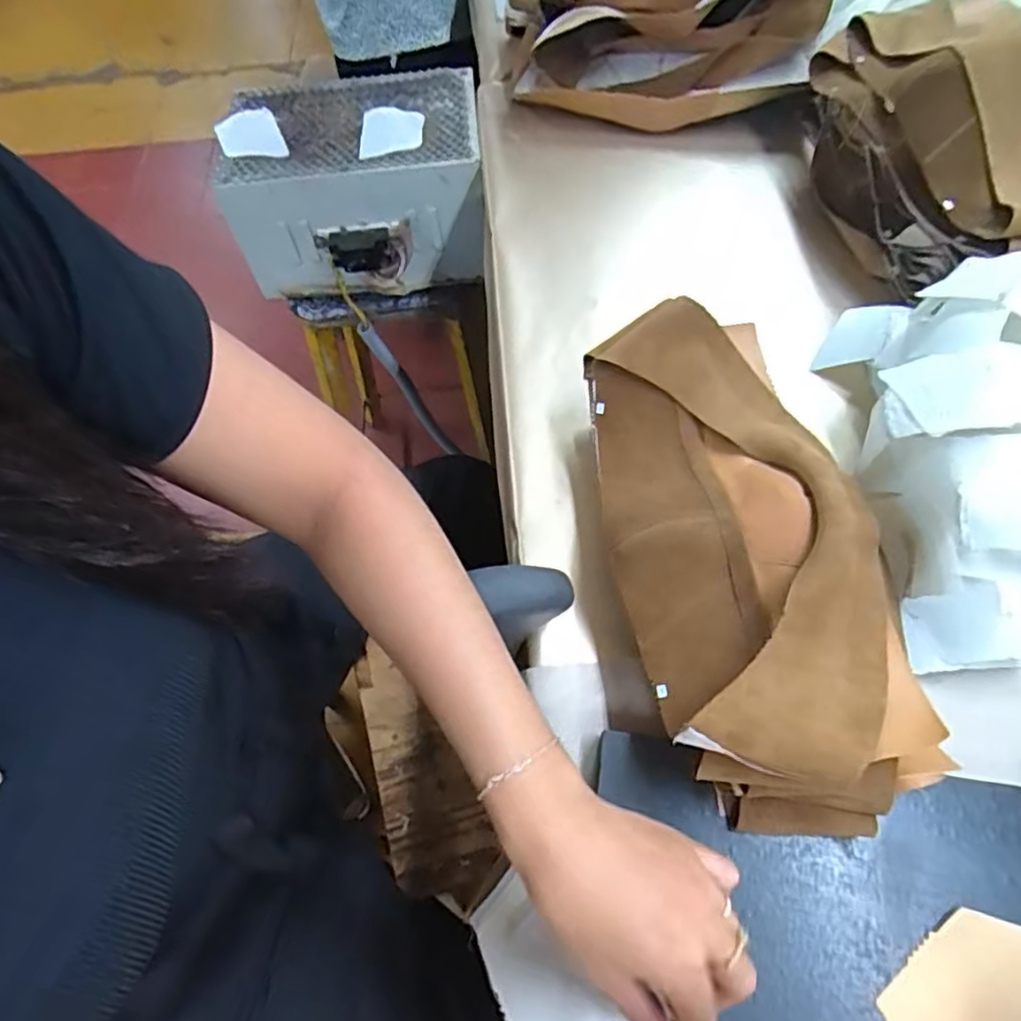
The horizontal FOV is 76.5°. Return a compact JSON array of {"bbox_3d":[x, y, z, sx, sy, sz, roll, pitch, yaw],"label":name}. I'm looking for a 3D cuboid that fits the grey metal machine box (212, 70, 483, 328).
[{"bbox_3d":[-0.189,-0.399,0.827,0.299,0.170,0.231,-6,61,-1],"label":"grey metal machine box"}]

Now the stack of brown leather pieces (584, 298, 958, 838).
[{"bbox_3d":[0.139,0.014,0.419,0.146,0.081,0.349,-10,61,-4],"label":"stack of brown leather pieces"}]

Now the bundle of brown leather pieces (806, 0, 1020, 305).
[{"bbox_3d":[0.390,-0.315,0.565,0.155,0.156,0.329,-12,61,-5],"label":"bundle of brown leather pieces"}]

